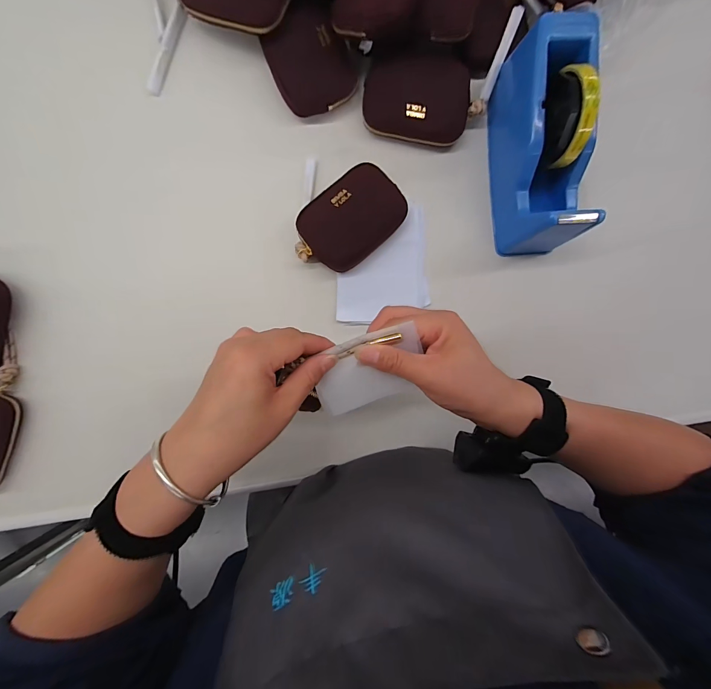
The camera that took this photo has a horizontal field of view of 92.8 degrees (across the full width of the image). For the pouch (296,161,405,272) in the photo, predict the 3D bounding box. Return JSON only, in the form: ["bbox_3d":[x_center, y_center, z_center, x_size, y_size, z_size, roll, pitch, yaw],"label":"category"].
[{"bbox_3d":[-0.007,-0.136,0.377,0.125,0.027,0.079,-41,94,-1],"label":"pouch"}]

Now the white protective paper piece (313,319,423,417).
[{"bbox_3d":[0.011,0.023,0.276,0.086,0.011,0.069,-21,126,-1],"label":"white protective paper piece"}]

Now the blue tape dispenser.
[{"bbox_3d":[0.195,-0.204,0.348,0.067,0.105,0.204,-7,93,-3],"label":"blue tape dispenser"}]

